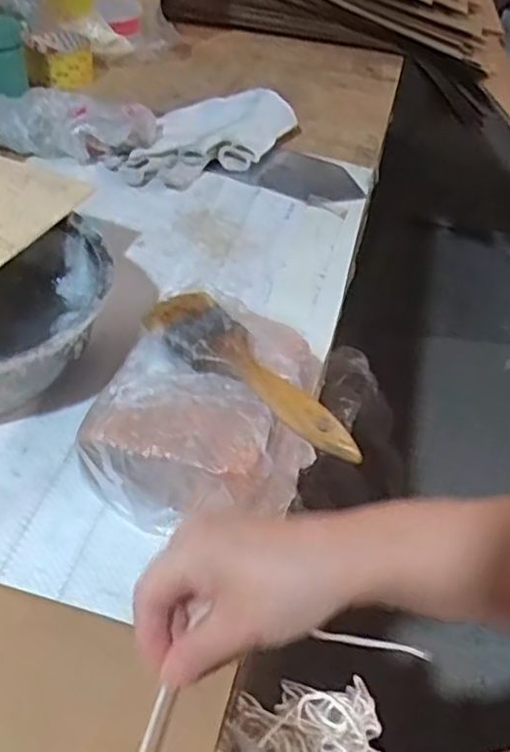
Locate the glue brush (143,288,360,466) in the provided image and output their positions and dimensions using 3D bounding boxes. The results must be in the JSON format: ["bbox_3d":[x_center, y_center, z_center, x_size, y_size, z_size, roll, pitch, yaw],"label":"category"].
[{"bbox_3d":[-0.004,-0.003,0.435,0.042,0.016,0.181,-29,53,-33],"label":"glue brush"}]

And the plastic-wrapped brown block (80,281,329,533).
[{"bbox_3d":[-0.026,0.024,0.462,0.136,0.064,0.169,17,43,11],"label":"plastic-wrapped brown block"}]

